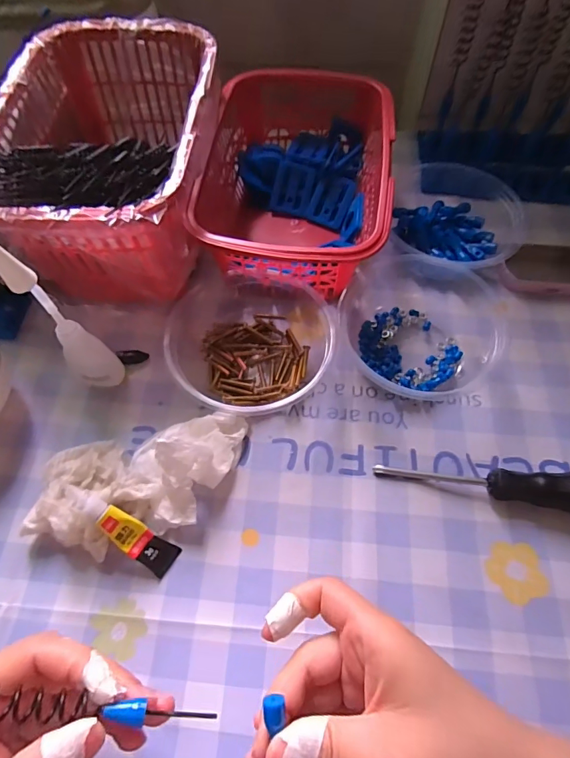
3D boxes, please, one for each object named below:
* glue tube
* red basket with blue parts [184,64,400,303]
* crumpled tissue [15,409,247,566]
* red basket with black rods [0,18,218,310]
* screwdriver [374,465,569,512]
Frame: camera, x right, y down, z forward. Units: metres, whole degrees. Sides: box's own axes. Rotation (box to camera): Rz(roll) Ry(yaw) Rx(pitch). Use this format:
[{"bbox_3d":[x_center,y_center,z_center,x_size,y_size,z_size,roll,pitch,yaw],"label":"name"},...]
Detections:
[{"bbox_3d":[-0.094,0.095,0.264,0.064,0.007,0.019,45,68,-17],"label":"glue tube"},{"bbox_3d":[0.012,-0.169,0.372,0.142,0.069,0.208,6,64,3],"label":"red basket with blue parts"},{"bbox_3d":[-0.091,0.062,0.274,0.136,0.045,0.068,-13,64,-6],"label":"crumpled tissue"},{"bbox_3d":[-0.137,-0.175,0.348,0.159,0.094,0.230,5,64,3],"label":"red basket with black rods"},{"bbox_3d":[0.140,0.069,0.278,0.156,0.025,0.022,5,64,3],"label":"screwdriver"}]

